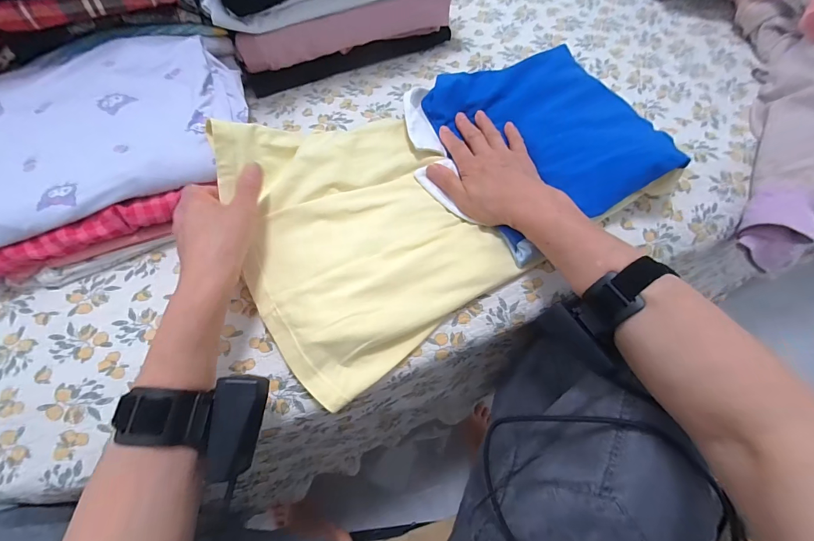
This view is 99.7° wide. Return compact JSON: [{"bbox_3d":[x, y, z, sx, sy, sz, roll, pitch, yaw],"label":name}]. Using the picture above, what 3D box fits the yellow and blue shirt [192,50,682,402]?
[{"bbox_3d":[0.025,-0.099,0.366,0.424,0.059,0.281,-31,70,-12],"label":"yellow and blue shirt"}]

